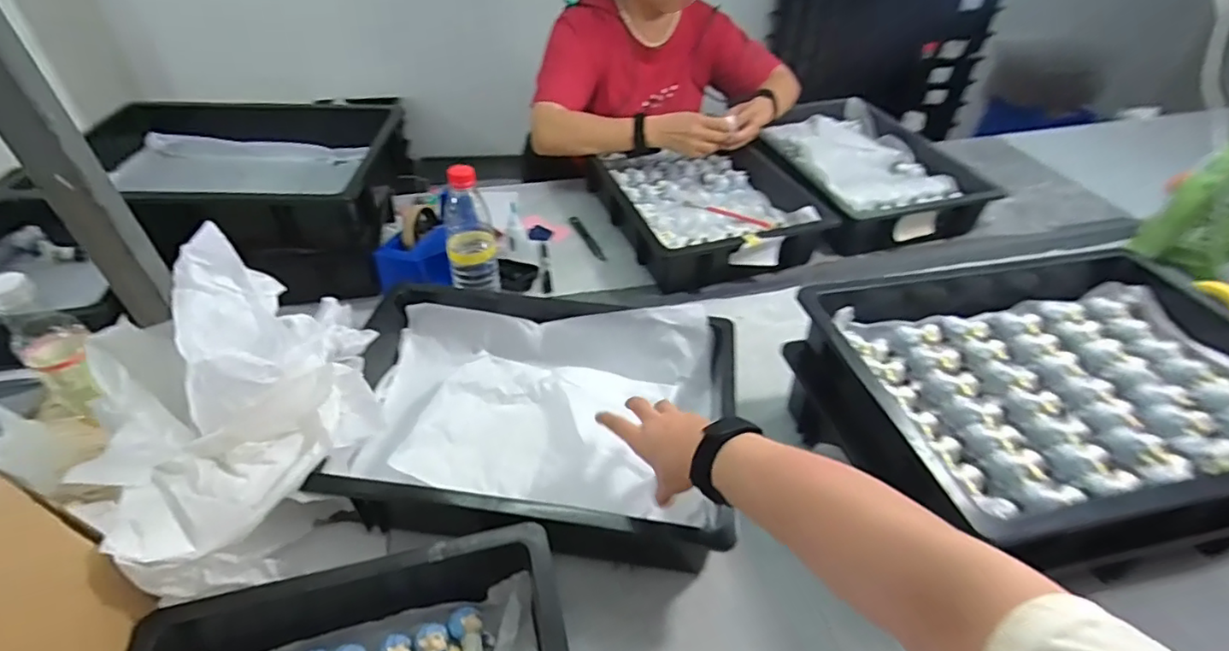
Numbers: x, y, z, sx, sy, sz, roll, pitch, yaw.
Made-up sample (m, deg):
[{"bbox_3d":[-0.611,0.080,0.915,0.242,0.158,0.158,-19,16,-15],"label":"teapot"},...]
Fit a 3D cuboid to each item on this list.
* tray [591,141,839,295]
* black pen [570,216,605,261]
[{"bbox_3d":[0.150,-0.218,1.042,0.317,0.087,0.388,-12,43,-14],"label":"tray"},{"bbox_3d":[-0.047,-0.153,1.019,0.017,0.010,0.142,-17,44,-19],"label":"black pen"}]

